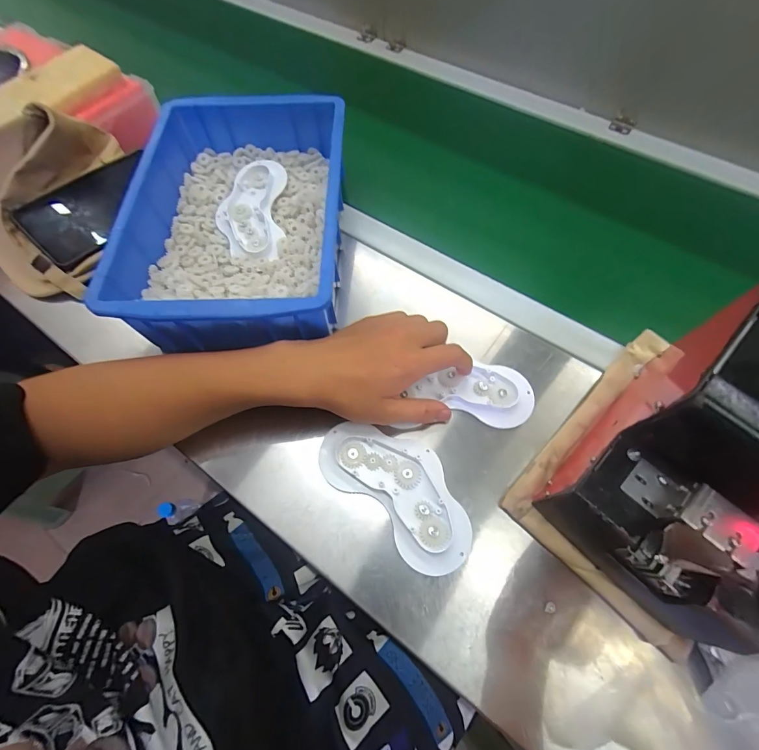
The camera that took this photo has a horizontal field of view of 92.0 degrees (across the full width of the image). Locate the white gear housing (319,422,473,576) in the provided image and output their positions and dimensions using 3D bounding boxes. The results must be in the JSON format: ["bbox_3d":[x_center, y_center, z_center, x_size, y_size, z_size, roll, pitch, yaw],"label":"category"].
[{"bbox_3d":[0.017,0.094,0.315,0.148,0.013,0.078,41,72,18],"label":"white gear housing"}]

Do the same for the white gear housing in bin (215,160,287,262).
[{"bbox_3d":[-0.147,-0.192,0.413,0.074,0.015,0.142,-4,65,-1],"label":"white gear housing in bin"}]

